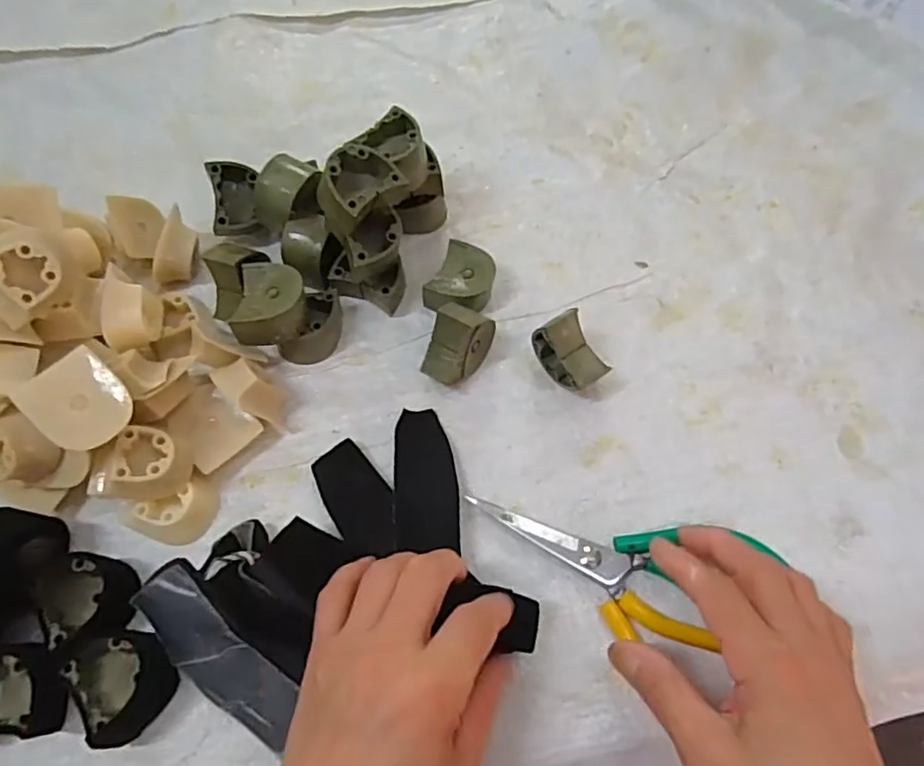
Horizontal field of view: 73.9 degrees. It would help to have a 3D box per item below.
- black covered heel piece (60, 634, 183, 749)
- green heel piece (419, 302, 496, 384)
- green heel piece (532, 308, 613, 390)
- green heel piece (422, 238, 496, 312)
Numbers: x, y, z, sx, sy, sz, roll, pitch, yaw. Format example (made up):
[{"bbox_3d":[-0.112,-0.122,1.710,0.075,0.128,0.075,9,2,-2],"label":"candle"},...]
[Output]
[{"bbox_3d":[-0.164,0.146,0.303,0.041,0.025,0.047,-30,69,-15],"label":"black covered heel piece"},{"bbox_3d":[-0.002,-0.025,0.387,0.032,0.051,0.034,18,28,5],"label":"green heel piece"},{"bbox_3d":[0.065,-0.019,0.385,0.029,0.035,0.045,-33,96,0],"label":"green heel piece"},{"bbox_3d":[0.001,-0.068,0.418,0.041,0.029,0.050,21,66,8],"label":"green heel piece"}]

